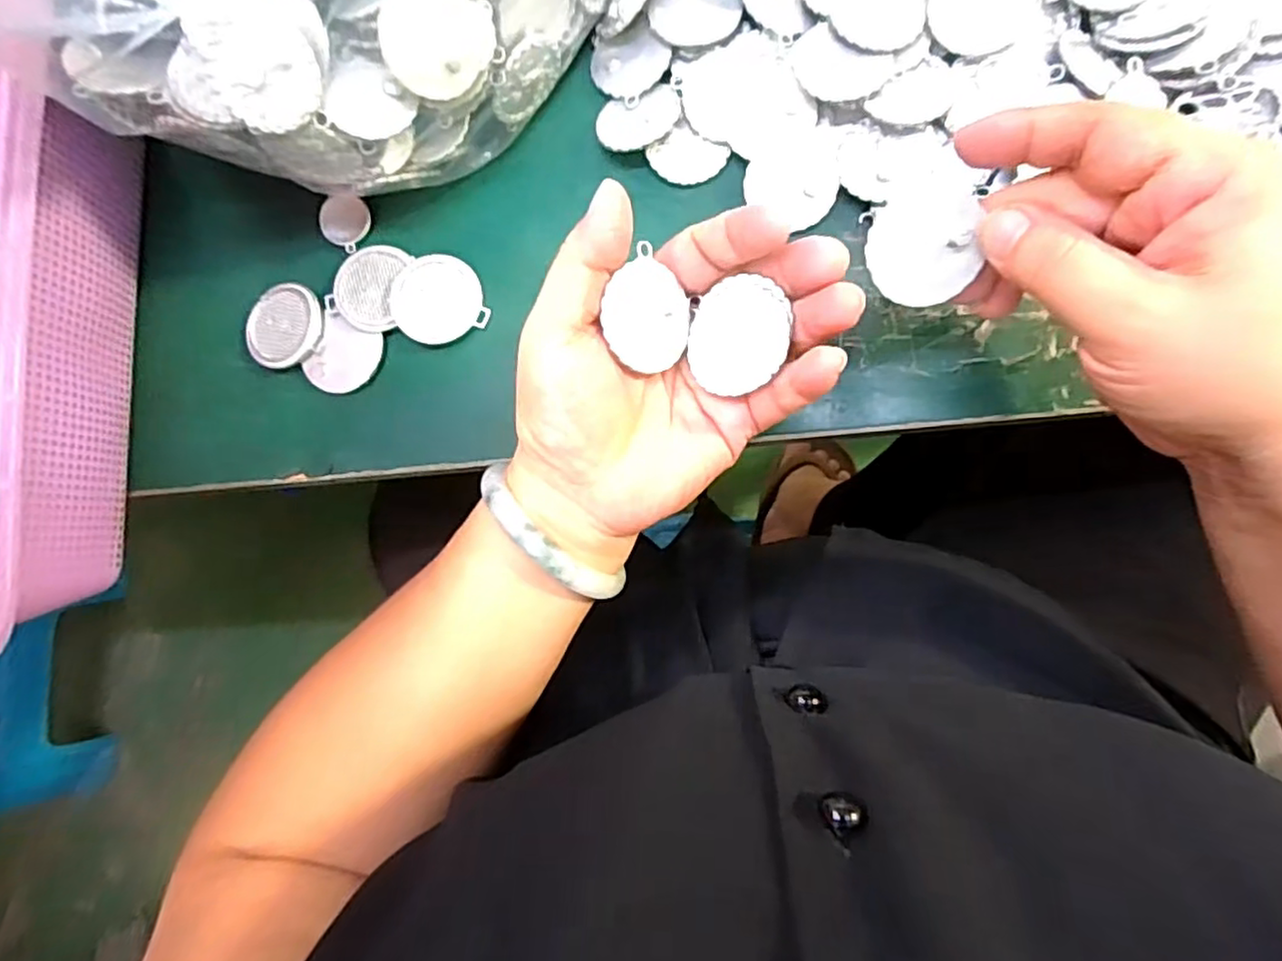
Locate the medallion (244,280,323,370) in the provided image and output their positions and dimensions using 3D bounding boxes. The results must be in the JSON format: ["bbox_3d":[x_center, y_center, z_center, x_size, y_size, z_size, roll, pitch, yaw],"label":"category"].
[{"bbox_3d":[-0.166,-0.072,0.309,0.039,0.004,0.038,-1,86,8],"label":"medallion"}]

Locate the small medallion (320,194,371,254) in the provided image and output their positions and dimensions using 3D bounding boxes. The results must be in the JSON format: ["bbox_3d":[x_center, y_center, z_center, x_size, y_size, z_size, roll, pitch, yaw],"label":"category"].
[{"bbox_3d":[-0.138,-0.121,0.310,0.023,0.005,0.022,-1,86,8],"label":"small medallion"}]

